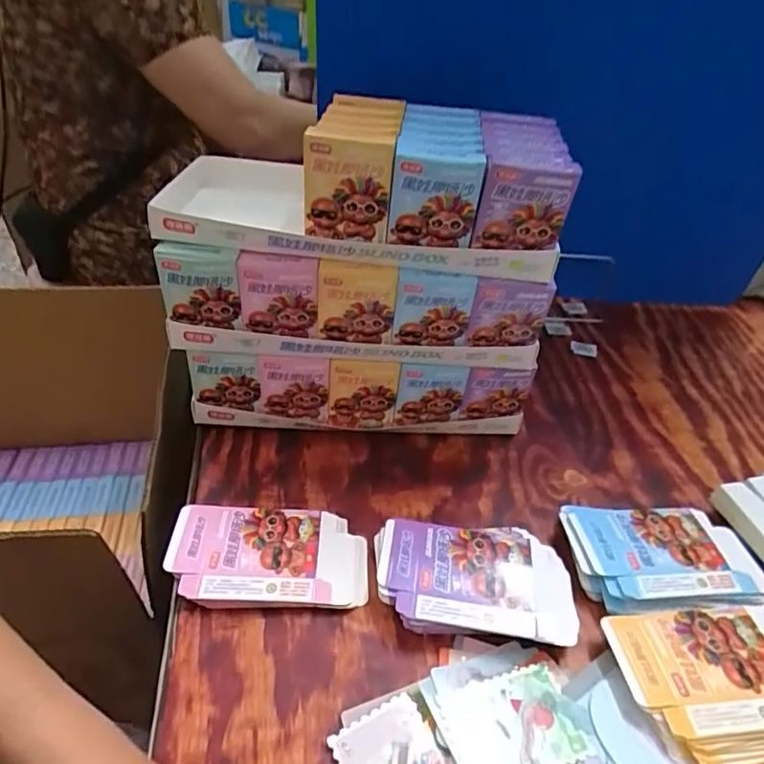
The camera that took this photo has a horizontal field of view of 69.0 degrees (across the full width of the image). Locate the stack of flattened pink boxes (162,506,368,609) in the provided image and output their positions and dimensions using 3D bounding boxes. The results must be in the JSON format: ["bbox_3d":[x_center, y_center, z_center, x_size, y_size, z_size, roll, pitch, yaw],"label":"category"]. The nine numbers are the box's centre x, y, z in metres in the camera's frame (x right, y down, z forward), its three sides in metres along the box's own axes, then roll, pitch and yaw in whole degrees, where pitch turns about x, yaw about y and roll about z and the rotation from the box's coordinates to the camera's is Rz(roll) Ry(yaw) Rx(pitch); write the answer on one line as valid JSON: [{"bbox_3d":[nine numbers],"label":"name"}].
[{"bbox_3d":[-0.093,0.143,0.458,0.158,0.019,0.084,2,40,-2],"label":"stack of flattened pink boxes"}]

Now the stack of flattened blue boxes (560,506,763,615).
[{"bbox_3d":[0.236,0.150,0.471,0.154,0.031,0.097,0,40,-4],"label":"stack of flattened blue boxes"}]

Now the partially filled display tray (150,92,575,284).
[{"bbox_3d":[-0.018,-0.174,0.476,0.325,0.092,0.141,5,41,1],"label":"partially filled display tray"}]

